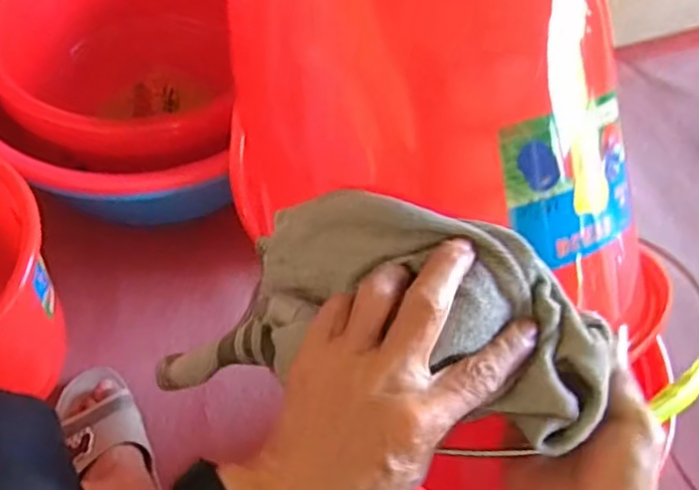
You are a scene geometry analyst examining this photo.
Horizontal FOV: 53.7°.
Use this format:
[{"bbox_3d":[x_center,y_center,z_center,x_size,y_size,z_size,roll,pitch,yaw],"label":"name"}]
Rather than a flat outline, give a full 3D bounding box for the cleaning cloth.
[{"bbox_3d":[0.015,0.049,0.408,0.243,0.134,0.089,17,58,6],"label":"cleaning cloth"}]

